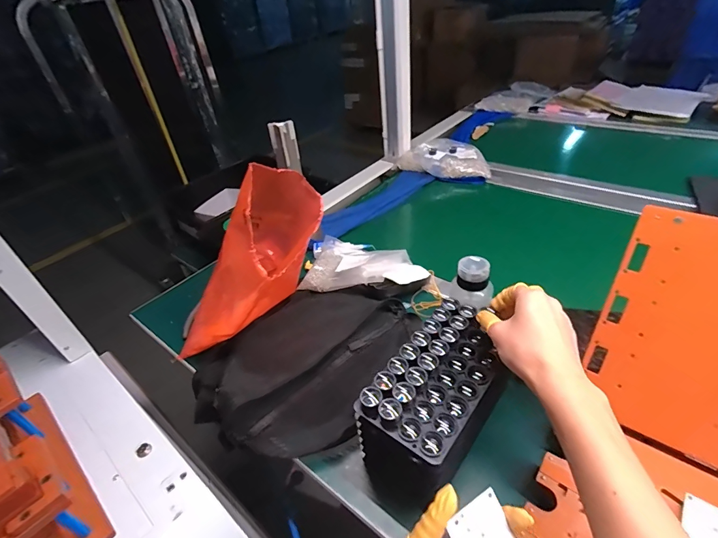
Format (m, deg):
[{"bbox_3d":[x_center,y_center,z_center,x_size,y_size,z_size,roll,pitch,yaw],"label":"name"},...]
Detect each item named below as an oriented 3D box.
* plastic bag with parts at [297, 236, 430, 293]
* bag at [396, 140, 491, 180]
[{"bbox_3d":[0.014,-0.011,0.700,0.213,0.041,0.148,4,39,14],"label":"plastic bag with parts"},{"bbox_3d":[0.233,-0.310,1.053,0.244,0.047,0.169,2,39,11],"label":"bag"}]

